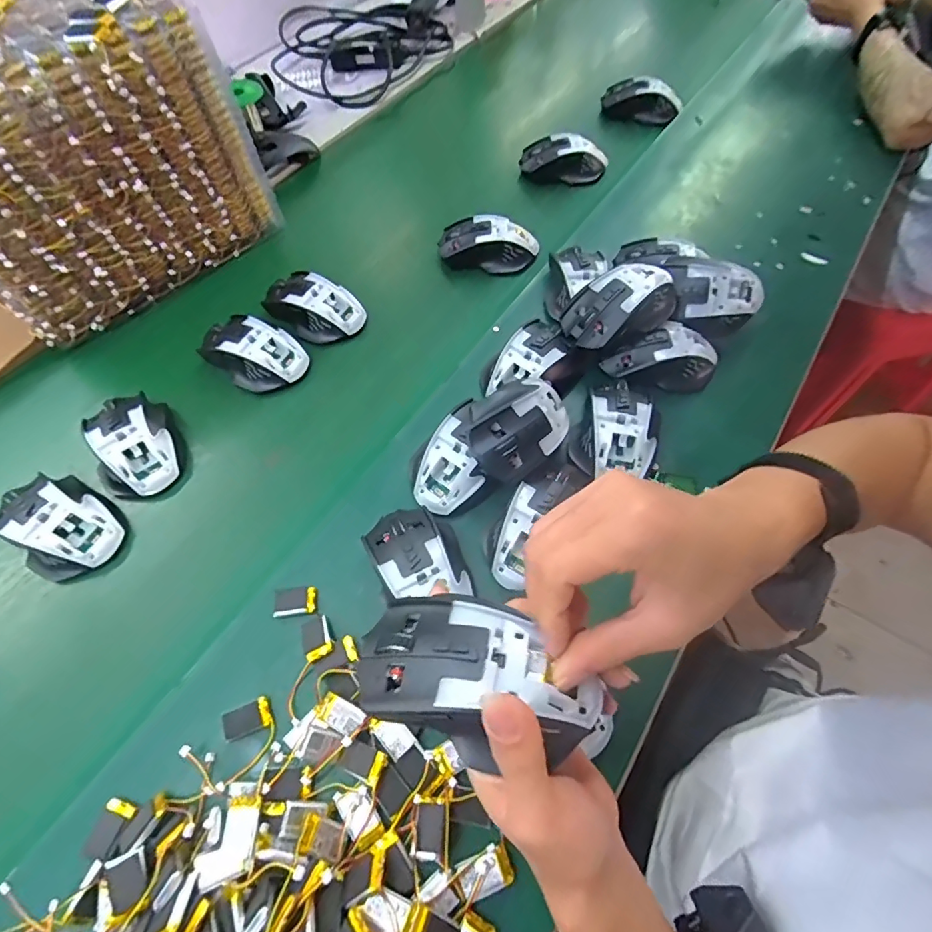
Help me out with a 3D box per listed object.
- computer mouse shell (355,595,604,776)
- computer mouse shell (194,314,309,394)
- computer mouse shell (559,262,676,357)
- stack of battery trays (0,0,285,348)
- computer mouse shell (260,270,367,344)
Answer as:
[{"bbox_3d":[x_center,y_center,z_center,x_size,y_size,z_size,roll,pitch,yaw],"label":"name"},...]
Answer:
[{"bbox_3d":[0.005,0.097,0.234,0.112,0.029,0.065,21,63,14],"label":"computer mouse shell"},{"bbox_3d":[-0.219,-0.119,0.521,0.098,0.038,0.069,29,65,18],"label":"computer mouse shell"},{"bbox_3d":[0.152,-0.157,0.483,0.112,0.040,0.066,-22,61,-10],"label":"computer mouse shell"},{"bbox_3d":[-0.425,-0.342,0.542,0.312,0.228,0.250,-40,66,-19],"label":"stack of battery trays"},{"bbox_3d":[-0.169,-0.177,0.554,0.109,0.038,0.062,27,64,17],"label":"computer mouse shell"}]

